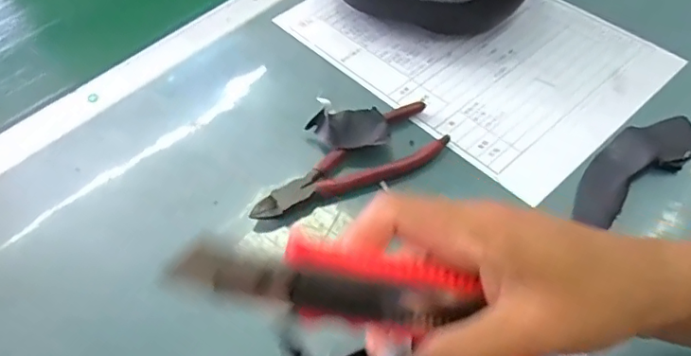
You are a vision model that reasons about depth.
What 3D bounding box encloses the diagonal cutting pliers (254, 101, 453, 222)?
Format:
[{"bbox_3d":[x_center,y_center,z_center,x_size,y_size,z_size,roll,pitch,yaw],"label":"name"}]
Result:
[{"bbox_3d":[0.004,-0.008,0.399,0.152,0.012,0.050,-30,56,-18],"label":"diagonal cutting pliers"}]

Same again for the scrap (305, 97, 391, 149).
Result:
[{"bbox_3d":[0.002,-0.037,0.415,0.061,0.021,0.038,10,53,11],"label":"scrap"}]

